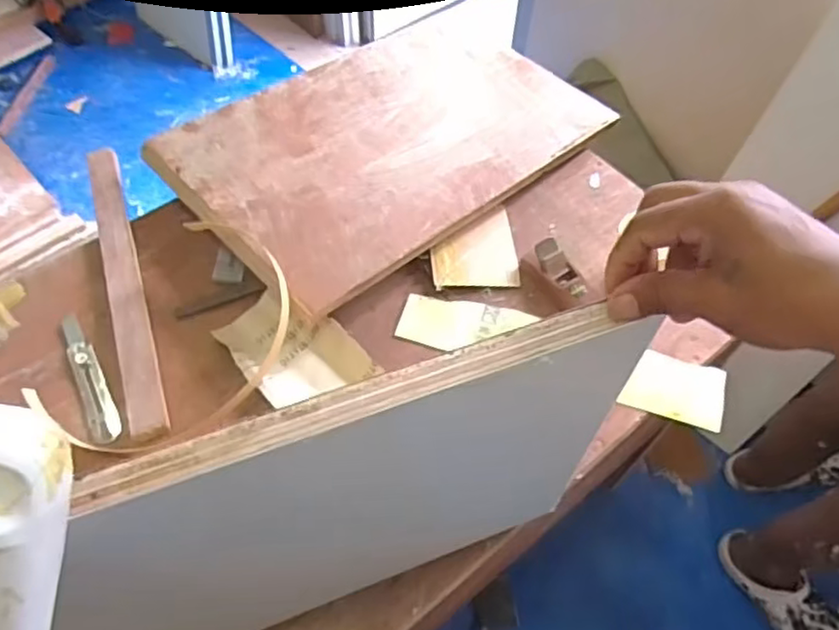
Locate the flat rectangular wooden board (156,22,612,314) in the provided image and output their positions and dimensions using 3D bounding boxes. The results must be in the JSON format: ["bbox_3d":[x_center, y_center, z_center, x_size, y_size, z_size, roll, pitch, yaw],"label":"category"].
[{"bbox_3d":[-0.038,-0.247,0.922,0.554,0.025,0.362,-37,64,-28],"label":"flat rectangular wooden board"}]

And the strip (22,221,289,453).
[{"bbox_3d":[-0.264,0.026,0.734,0.226,0.027,0.289,21,69,18],"label":"strip"}]

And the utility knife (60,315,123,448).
[{"bbox_3d":[-0.370,0.069,0.747,0.032,0.017,0.172,-23,61,-15],"label":"utility knife"}]

